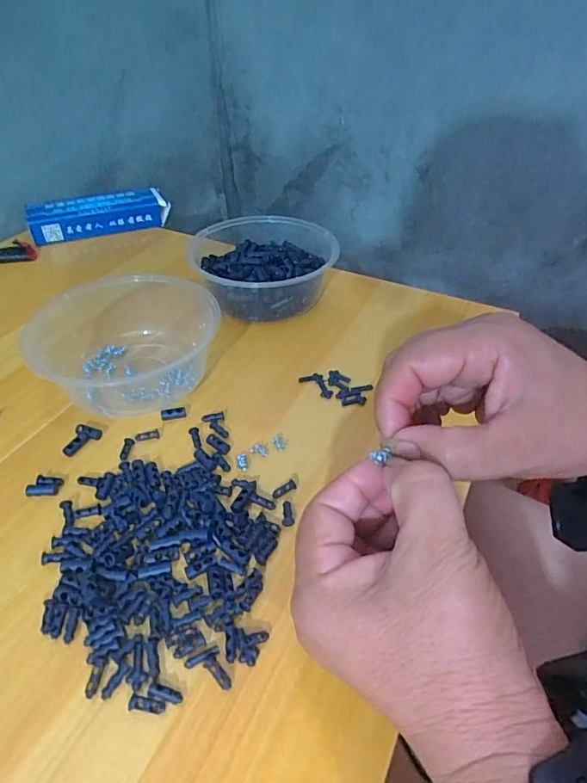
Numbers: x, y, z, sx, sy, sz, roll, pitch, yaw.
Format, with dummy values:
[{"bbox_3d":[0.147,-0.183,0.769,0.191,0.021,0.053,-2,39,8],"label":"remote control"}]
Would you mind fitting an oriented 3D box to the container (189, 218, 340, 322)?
[{"bbox_3d":[-0.026,-0.122,0.482,0.138,0.056,0.149,-4,43,-5],"label":"container"}]

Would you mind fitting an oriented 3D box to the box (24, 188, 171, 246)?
[{"bbox_3d":[-0.241,-0.220,0.604,0.164,0.042,0.048,-15,45,-17],"label":"box"}]

